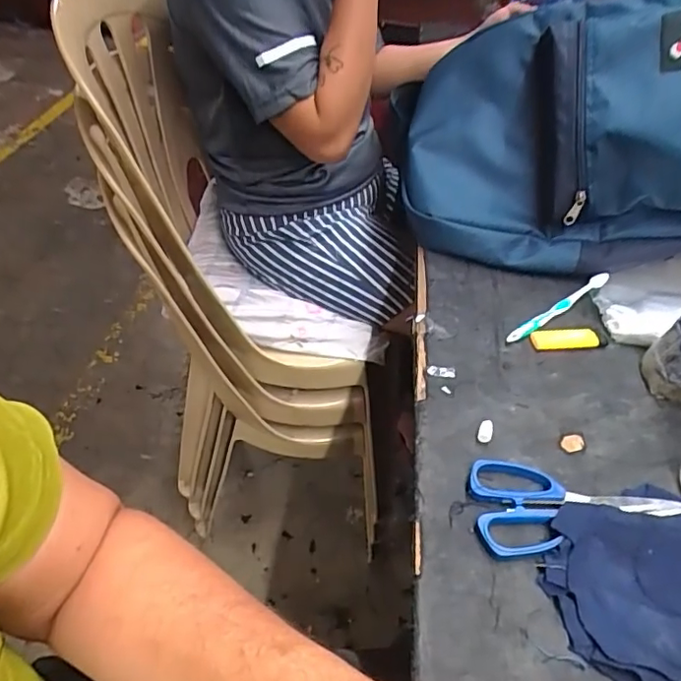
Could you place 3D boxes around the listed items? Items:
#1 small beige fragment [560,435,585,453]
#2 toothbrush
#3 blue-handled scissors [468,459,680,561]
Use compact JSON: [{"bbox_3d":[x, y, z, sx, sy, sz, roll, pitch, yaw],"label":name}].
[{"bbox_3d":[0.211,0.093,0.502,0.023,0.004,0.016,-11,46,-15],"label":"small beige fragment"},{"bbox_3d":[0.248,-0.039,0.627,0.173,0.016,0.013,-26,51,-28],"label":"toothbrush"},{"bbox_3d":[0.191,0.130,0.451,0.171,0.013,0.080,-3,44,-6],"label":"blue-handled scissors"}]

